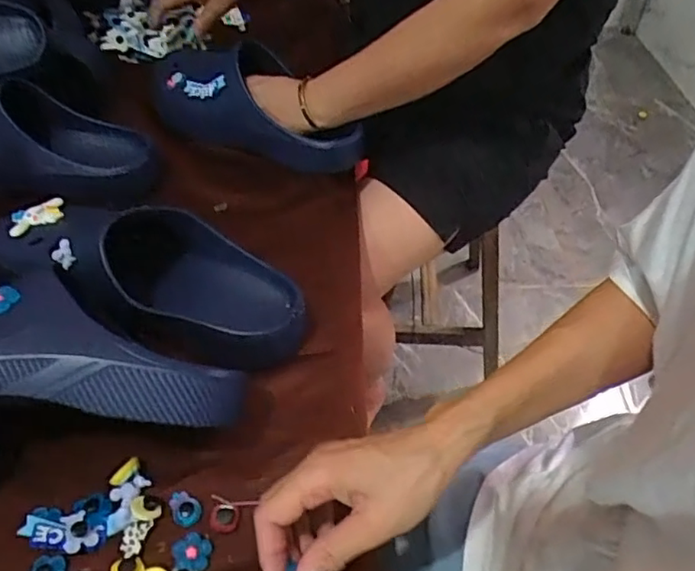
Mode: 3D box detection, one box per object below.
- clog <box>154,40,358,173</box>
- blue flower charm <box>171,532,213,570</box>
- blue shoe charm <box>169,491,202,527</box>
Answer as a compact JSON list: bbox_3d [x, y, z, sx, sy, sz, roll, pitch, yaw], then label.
[{"bbox_3d":[-0.110,-0.211,0.682,0.266,0.098,0.092,16,49,12],"label":"clog"},{"bbox_3d":[-0.103,0.178,0.398,0.024,0.009,0.024,1,48,-1],"label":"blue flower charm"},{"bbox_3d":[-0.113,0.156,0.421,0.020,0.007,0.026,-17,51,-17],"label":"blue shoe charm"}]

